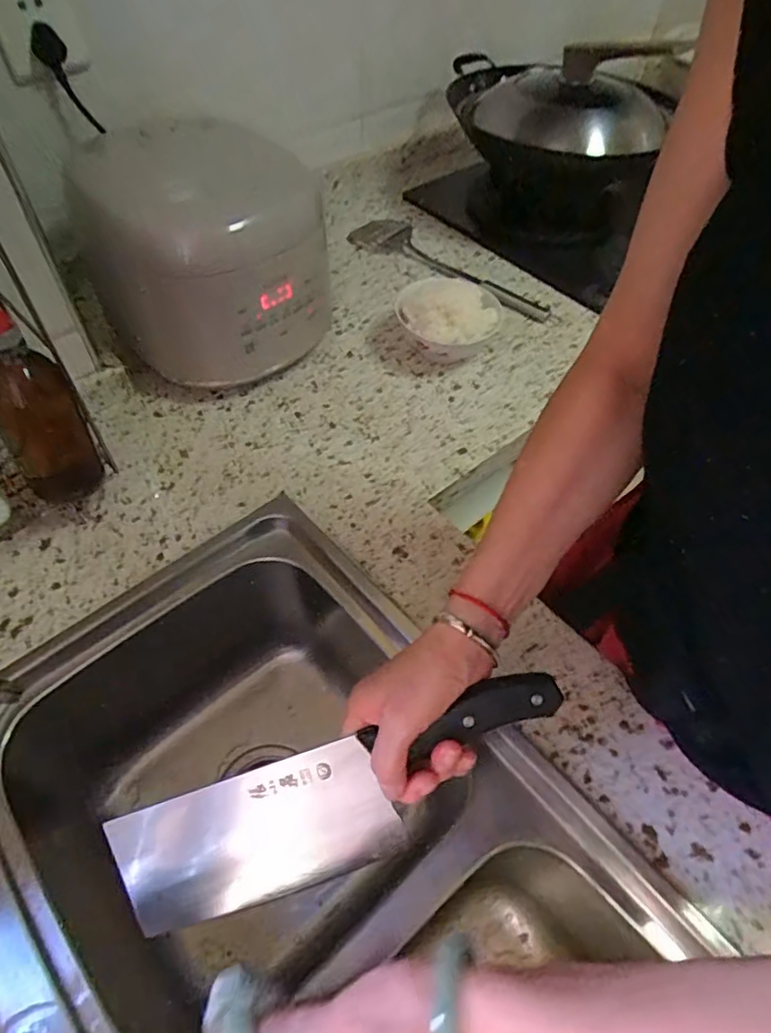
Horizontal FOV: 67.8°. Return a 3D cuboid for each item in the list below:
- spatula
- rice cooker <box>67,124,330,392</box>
[{"bbox_3d":[0.103,-0.380,0.861,0.335,0.024,0.093,30,58,18],"label":"spatula"},{"bbox_3d":[-0.207,-0.337,0.673,0.270,0.188,0.329,-19,57,-16],"label":"rice cooker"}]

